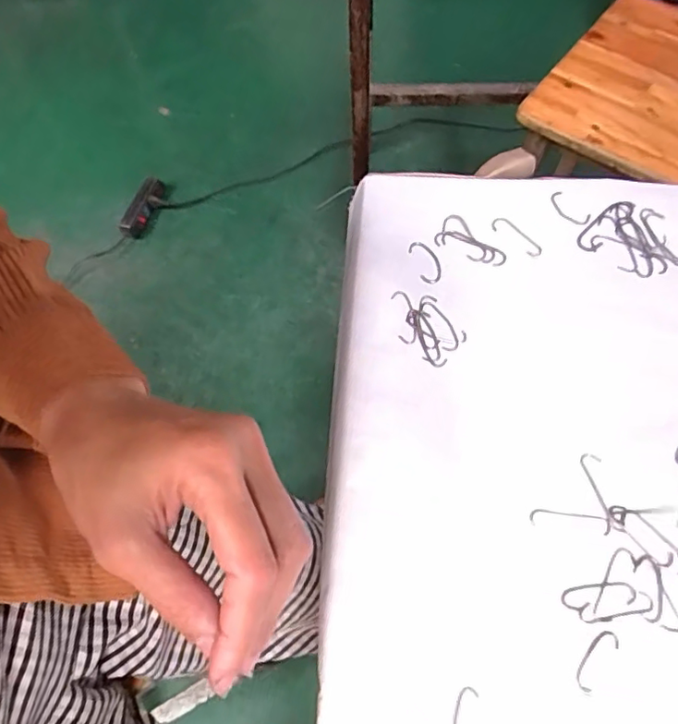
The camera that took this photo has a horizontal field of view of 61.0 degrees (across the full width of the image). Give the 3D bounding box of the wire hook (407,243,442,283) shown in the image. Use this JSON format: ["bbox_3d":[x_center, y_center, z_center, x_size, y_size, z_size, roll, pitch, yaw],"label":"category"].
[{"bbox_3d":[0.062,-0.071,0.404,0.018,0.004,0.035,-17,64,-6],"label":"wire hook"}]

